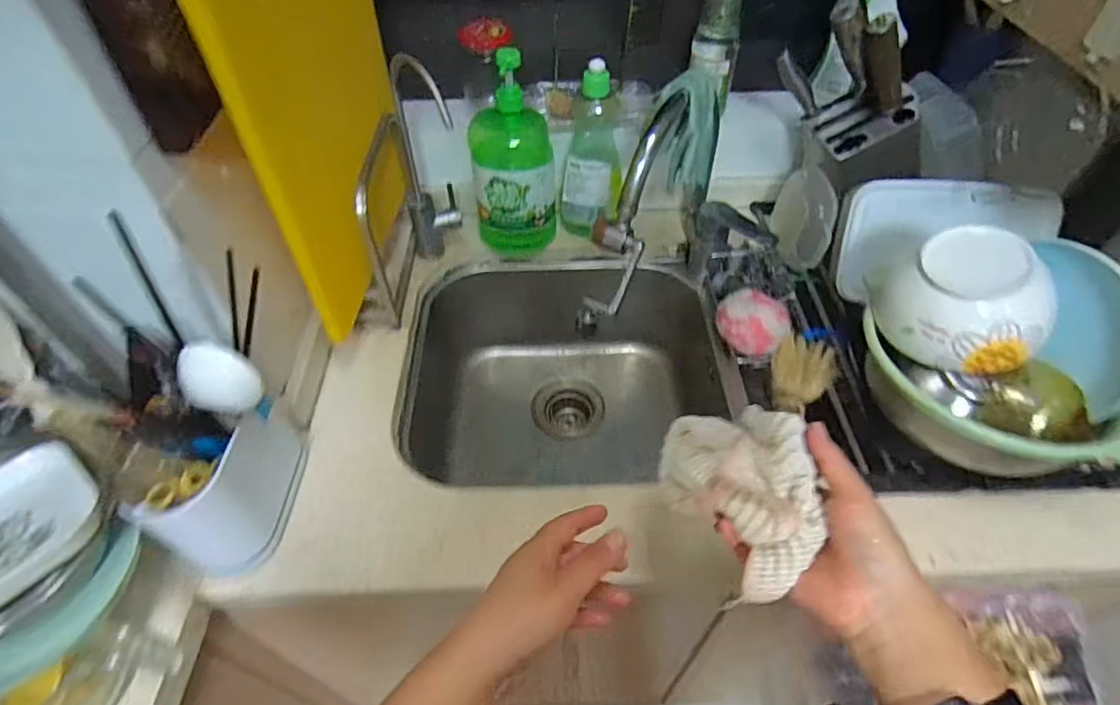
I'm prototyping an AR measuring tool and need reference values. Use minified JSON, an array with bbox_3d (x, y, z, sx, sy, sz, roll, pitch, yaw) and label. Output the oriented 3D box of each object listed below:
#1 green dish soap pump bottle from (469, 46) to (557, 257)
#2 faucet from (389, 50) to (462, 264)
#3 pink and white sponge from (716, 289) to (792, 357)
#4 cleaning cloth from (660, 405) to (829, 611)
[{"bbox_3d":[-0.067,-0.254,0.795,0.118,0.279,0.066,-3,50,1],"label":"green dish soap pump bottle"},{"bbox_3d":[-0.185,-0.254,0.771,0.080,0.282,0.078,-11,51,-6],"label":"faucet"},{"bbox_3d":[0.242,-0.039,0.732,0.088,0.056,0.062,35,60,28],"label":"pink and white sponge"},{"bbox_3d":[0.120,0.088,0.390,0.080,0.062,0.133,-15,51,-9],"label":"cleaning cloth"}]

